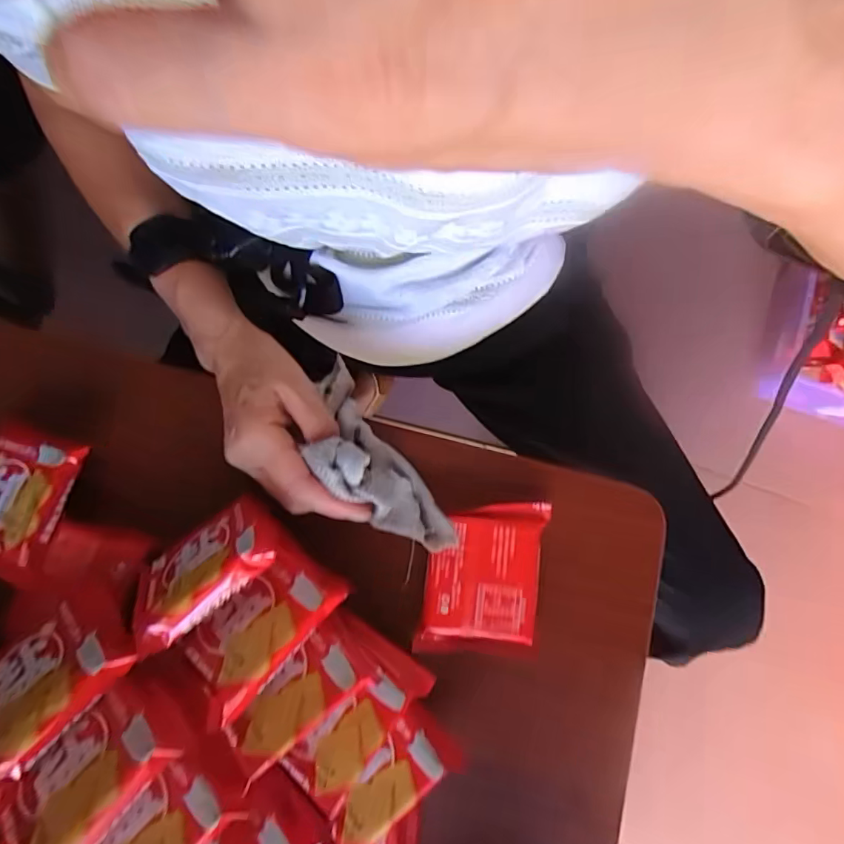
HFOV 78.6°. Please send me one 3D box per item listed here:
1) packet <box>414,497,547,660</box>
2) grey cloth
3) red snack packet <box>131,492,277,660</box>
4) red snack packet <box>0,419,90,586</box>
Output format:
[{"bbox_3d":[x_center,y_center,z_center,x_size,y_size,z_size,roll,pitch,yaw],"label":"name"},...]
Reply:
[{"bbox_3d":[0.040,0.099,0.333,0.072,0.012,0.099,9,76,3],"label":"packet"},{"bbox_3d":[-0.036,0.025,0.325,0.049,0.057,0.142,-34,80,-7],"label":"grey cloth"},{"bbox_3d":[-0.127,0.081,0.303,0.087,0.071,0.014,-35,122,-6],"label":"red snack packet"},{"bbox_3d":[-0.261,0.049,0.328,0.068,0.015,0.091,14,78,3],"label":"red snack packet"}]

